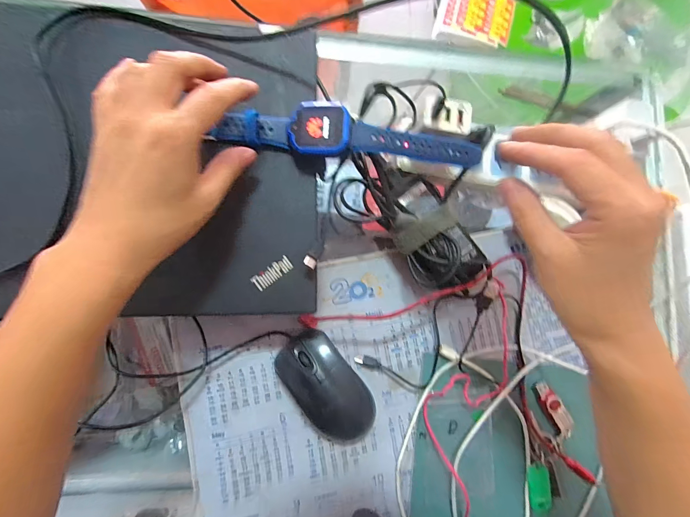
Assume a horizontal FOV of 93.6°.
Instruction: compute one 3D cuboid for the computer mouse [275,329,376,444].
[{"bbox_3d":[-0.015,0.121,0.297,0.056,0.030,0.113,-33,91,-9],"label":"computer mouse"}]

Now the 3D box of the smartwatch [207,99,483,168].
[{"bbox_3d":[0.007,-0.095,0.249,0.206,0.022,0.037,3,85,-7],"label":"smartwatch"}]

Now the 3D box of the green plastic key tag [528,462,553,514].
[{"bbox_3d":[0.193,0.227,0.323,0.021,0.011,0.045,-2,86,-8],"label":"green plastic key tag"}]

